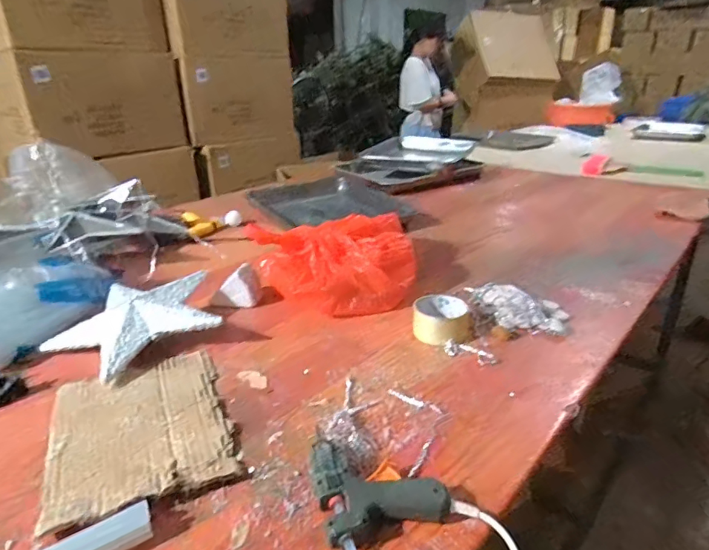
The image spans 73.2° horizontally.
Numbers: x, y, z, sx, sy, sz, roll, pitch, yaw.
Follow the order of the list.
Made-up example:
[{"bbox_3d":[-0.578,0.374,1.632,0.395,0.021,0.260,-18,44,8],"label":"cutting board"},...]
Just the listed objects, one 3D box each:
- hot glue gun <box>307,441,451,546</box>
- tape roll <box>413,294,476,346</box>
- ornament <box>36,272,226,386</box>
[{"bbox_3d":[0.018,0.194,0.444,0.109,0.031,0.100,-8,24,-14],"label":"hot glue gun"},{"bbox_3d":[0.134,0.067,0.716,0.088,0.042,0.088,-1,23,1],"label":"tape roll"},{"bbox_3d":[-0.324,0.067,0.714,0.239,0.061,0.223,-19,29,-35],"label":"ornament"}]

